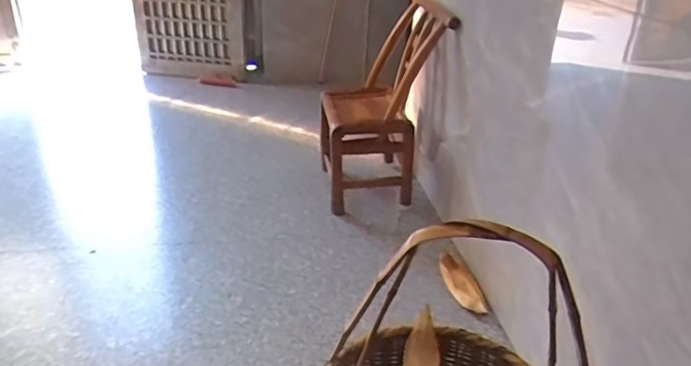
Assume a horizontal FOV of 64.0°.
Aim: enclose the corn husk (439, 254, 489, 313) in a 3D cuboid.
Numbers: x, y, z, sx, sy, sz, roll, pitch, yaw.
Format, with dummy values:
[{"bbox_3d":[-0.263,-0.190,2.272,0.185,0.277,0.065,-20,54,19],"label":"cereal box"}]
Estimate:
[{"bbox_3d":[0.299,0.259,1.416,0.063,0.035,0.188,-10,46,-23],"label":"corn husk"}]

